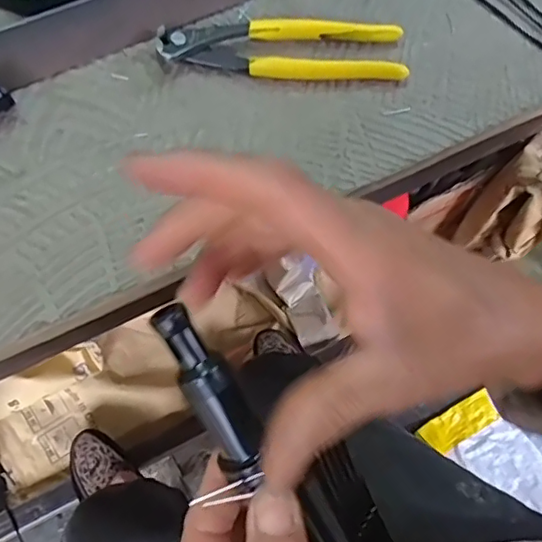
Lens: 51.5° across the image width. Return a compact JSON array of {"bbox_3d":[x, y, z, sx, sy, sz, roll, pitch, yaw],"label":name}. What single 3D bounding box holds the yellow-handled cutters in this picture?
[{"bbox_3d":[0.009,-0.152,0.378,0.161,0.016,0.050,5,63,0],"label":"yellow-handled cutters"}]

